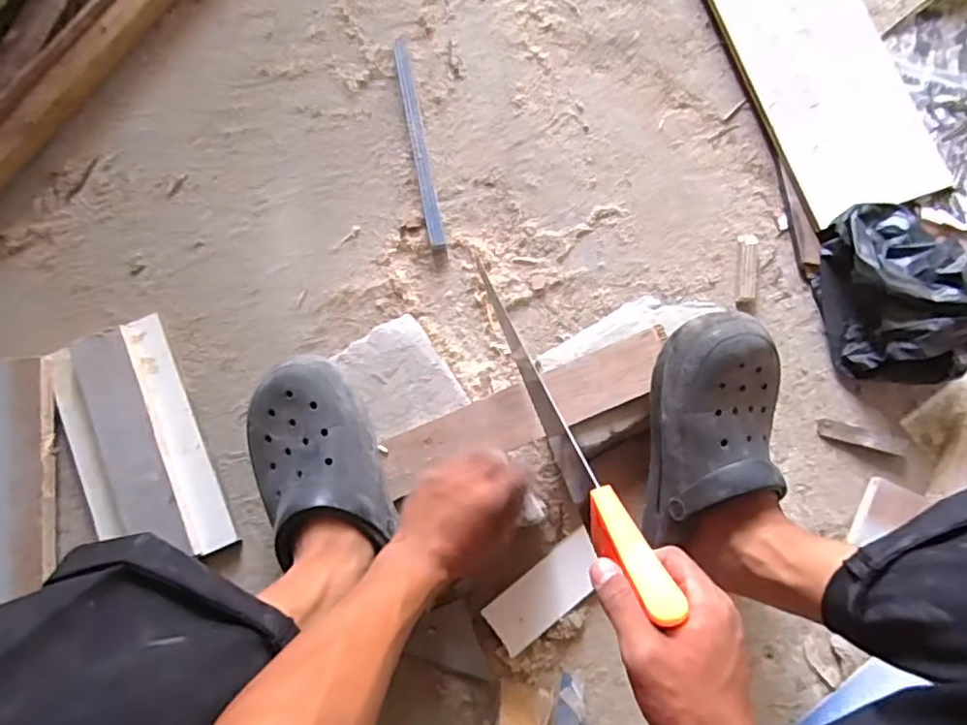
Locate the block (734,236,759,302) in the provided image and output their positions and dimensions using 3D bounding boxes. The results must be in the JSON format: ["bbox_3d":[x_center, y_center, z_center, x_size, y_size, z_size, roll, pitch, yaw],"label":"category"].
[{"bbox_3d":[0.299,-0.108,0.697,0.020,0.013,0.077,7,82,2],"label":"block"}]

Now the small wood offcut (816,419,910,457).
[{"bbox_3d":[0.415,0.083,0.666,0.094,0.015,0.020,16,82,3],"label":"small wood offcut"}]

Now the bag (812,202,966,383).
[{"bbox_3d":[0.443,-0.079,0.647,0.126,0.090,0.192,-3,81,0],"label":"bag"}]

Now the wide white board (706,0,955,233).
[{"bbox_3d":[0.395,-0.367,0.727,0.190,0.017,0.395,-17,82,-8],"label":"wide white board"}]

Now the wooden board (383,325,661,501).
[{"bbox_3d":[0.044,0.047,0.595,0.296,0.021,0.057,-22,82,-3],"label":"wooden board"}]

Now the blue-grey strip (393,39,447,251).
[{"bbox_3d":[-0.076,-0.260,0.719,0.019,0.024,0.259,-11,81,-1],"label":"blue-grey strip"}]

